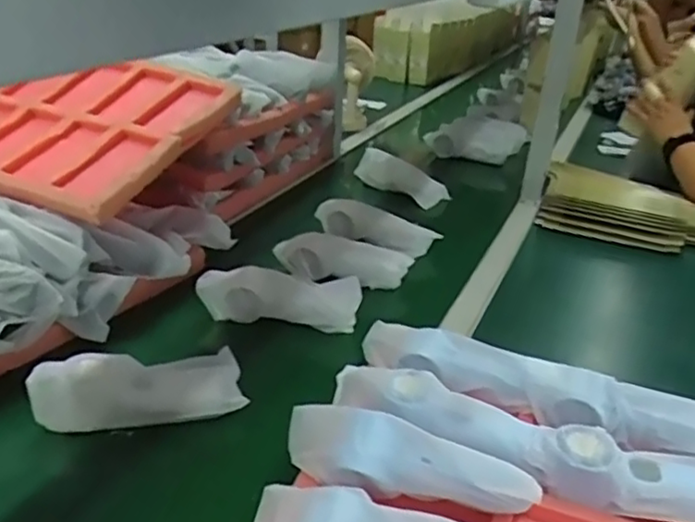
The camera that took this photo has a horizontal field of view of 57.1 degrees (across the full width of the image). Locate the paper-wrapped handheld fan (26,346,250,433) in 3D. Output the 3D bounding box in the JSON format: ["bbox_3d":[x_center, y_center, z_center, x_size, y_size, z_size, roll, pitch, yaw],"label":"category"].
[{"bbox_3d":[-0.206,0.123,0.632,0.193,0.059,0.069,-6,31,-18],"label":"paper-wrapped handheld fan"}]

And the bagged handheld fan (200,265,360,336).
[{"bbox_3d":[-0.088,0.045,0.798,0.201,0.061,0.049,8,29,7],"label":"bagged handheld fan"}]

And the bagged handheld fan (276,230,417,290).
[{"bbox_3d":[-0.008,0.000,0.893,0.184,0.062,0.035,6,29,2],"label":"bagged handheld fan"}]

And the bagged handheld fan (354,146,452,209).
[{"bbox_3d":[0.094,-0.158,1.192,0.198,0.081,0.046,21,33,27],"label":"bagged handheld fan"}]

